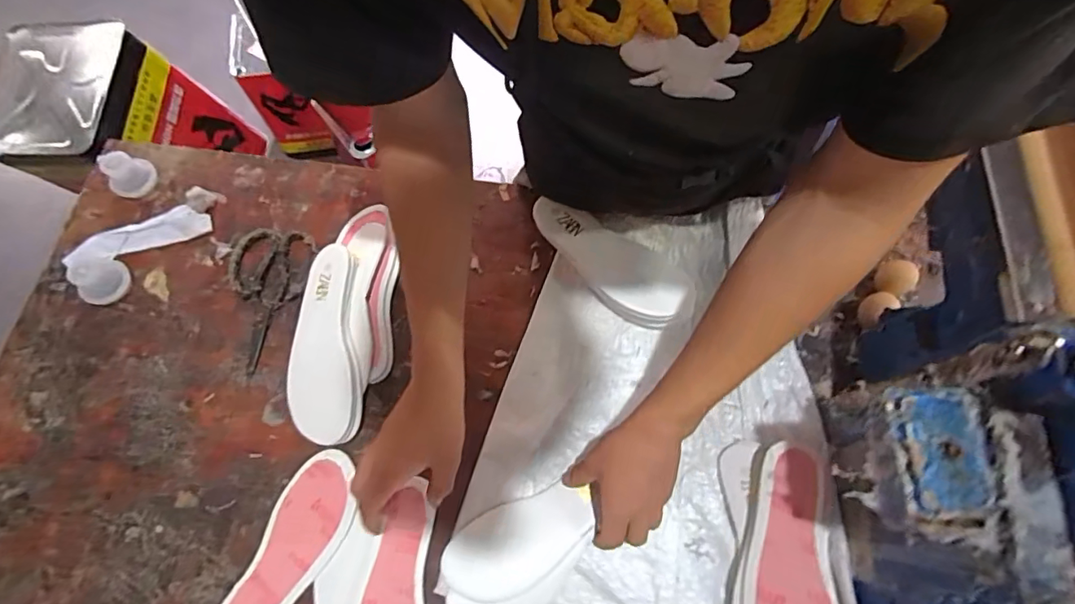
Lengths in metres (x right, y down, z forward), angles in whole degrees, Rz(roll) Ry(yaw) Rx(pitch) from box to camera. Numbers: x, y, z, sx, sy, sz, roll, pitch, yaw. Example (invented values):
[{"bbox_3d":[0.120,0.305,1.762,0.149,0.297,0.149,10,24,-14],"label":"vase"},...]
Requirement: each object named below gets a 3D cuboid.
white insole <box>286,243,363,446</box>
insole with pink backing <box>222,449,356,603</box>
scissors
[{"bbox_3d":[-0.236,0.044,0.572,0.077,0.019,0.215,-6,76,10],"label":"white insole"},{"bbox_3d":[-0.250,0.259,0.513,0.081,0.010,0.216,21,72,13],"label":"insole with pink backing"},{"bbox_3d":[-0.331,-0.006,0.615,0.096,0.008,0.176,5,69,1],"label":"scissors"}]

